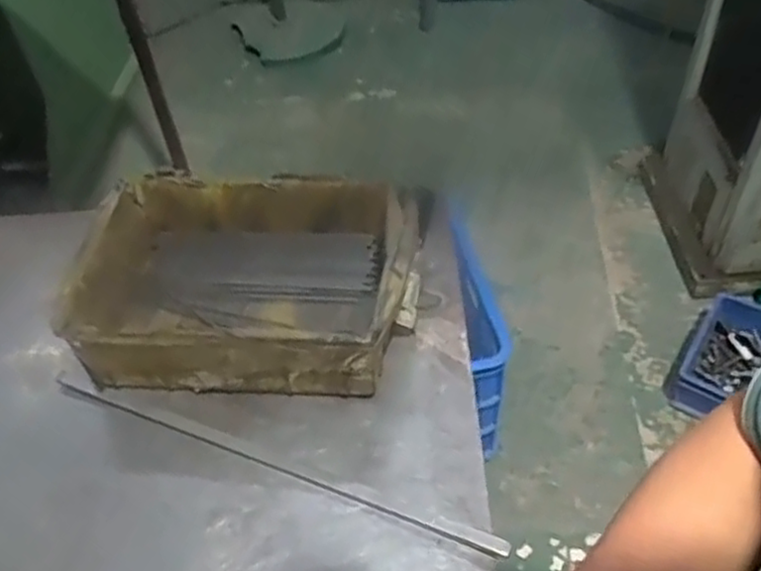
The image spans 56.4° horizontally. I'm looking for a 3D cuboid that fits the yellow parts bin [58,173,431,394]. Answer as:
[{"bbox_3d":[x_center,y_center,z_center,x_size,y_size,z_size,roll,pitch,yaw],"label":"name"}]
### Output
[{"bbox_3d":[-0.103,0.002,0.582,0.257,0.090,0.175,1,45,8],"label":"yellow parts bin"}]

